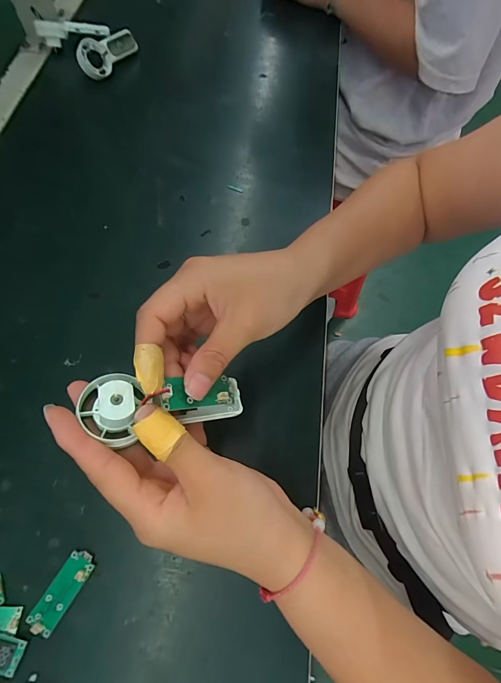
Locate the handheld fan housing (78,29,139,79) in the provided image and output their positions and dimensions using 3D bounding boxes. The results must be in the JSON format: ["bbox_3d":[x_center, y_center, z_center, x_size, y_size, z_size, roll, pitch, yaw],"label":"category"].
[{"bbox_3d":[-0.186,-0.380,0.455,0.019,0.039,0.089,7,50,46],"label":"handheld fan housing"}]

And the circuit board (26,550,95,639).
[{"bbox_3d":[-0.128,0.170,0.235,0.019,0.005,0.050,30,68,10],"label":"circuit board"}]

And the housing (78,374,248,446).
[{"bbox_3d":[-0.042,0.035,0.192,0.092,0.020,0.035,7,62,-36],"label":"housing"}]

